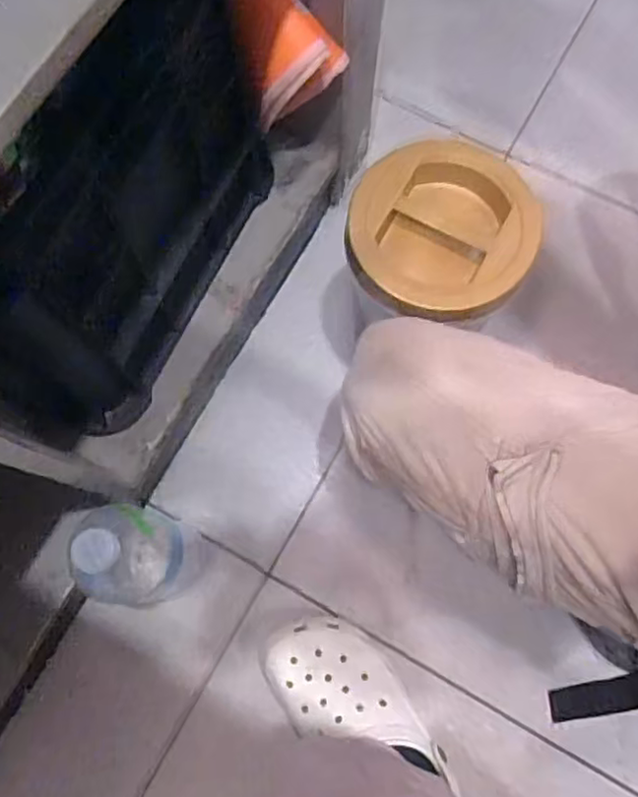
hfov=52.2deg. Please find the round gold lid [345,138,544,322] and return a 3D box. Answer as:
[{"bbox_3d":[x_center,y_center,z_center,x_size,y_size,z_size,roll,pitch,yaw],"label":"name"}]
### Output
[{"bbox_3d":[0.109,-0.148,0.563,0.172,0.025,0.153,-43,79,-11],"label":"round gold lid"}]

